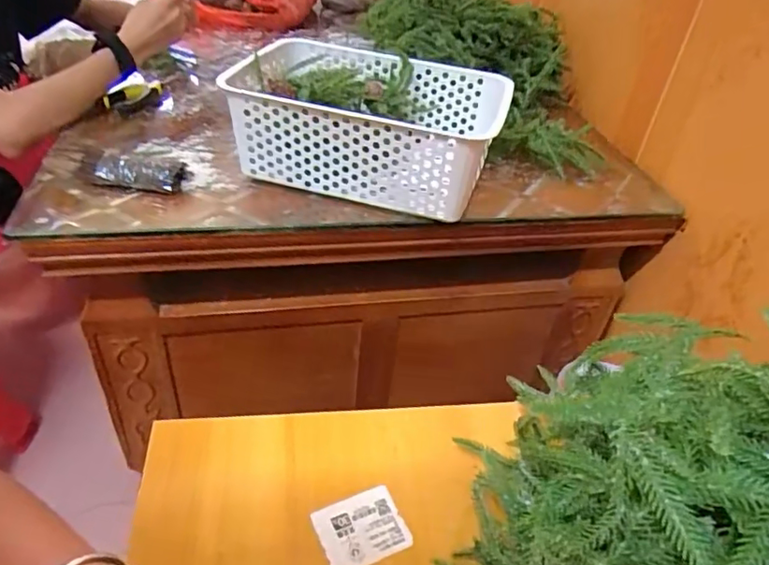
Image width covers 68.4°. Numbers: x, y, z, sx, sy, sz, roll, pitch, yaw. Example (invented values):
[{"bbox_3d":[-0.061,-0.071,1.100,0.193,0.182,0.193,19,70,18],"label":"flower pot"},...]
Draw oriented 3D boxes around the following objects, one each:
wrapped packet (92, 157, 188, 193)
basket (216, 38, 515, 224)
[{"bbox_3d":[-0.276,-0.122,0.639,0.094,0.025,0.035,3,39,-4],"label":"wrapped packet"},{"bbox_3d":[-0.029,-0.192,0.697,0.312,0.127,0.207,15,40,10],"label":"basket"}]

